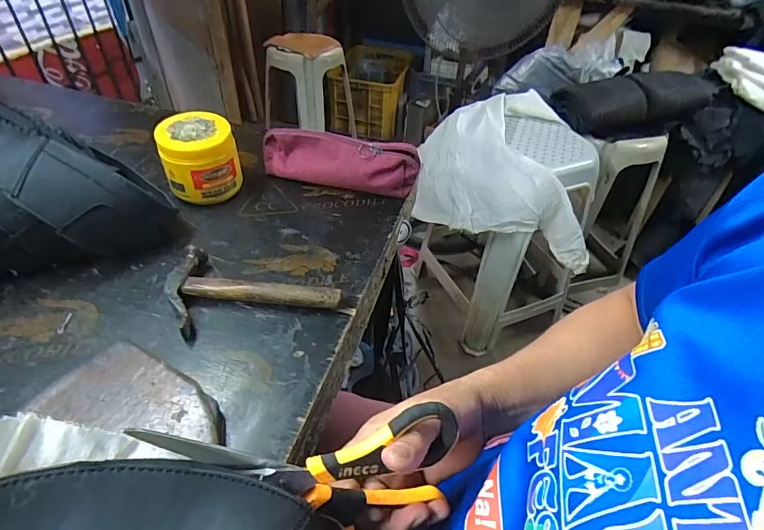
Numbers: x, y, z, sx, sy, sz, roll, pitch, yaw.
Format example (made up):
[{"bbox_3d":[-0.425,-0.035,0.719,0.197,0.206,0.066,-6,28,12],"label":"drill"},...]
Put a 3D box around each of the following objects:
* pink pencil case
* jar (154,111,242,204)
[{"bbox_3d":[-0.065,-0.150,0.620,0.230,0.066,0.047,11,45,8],"label":"pink pencil case"},{"bbox_3d":[-0.245,-0.144,0.580,0.097,0.086,0.088,-16,48,-19],"label":"jar"}]

